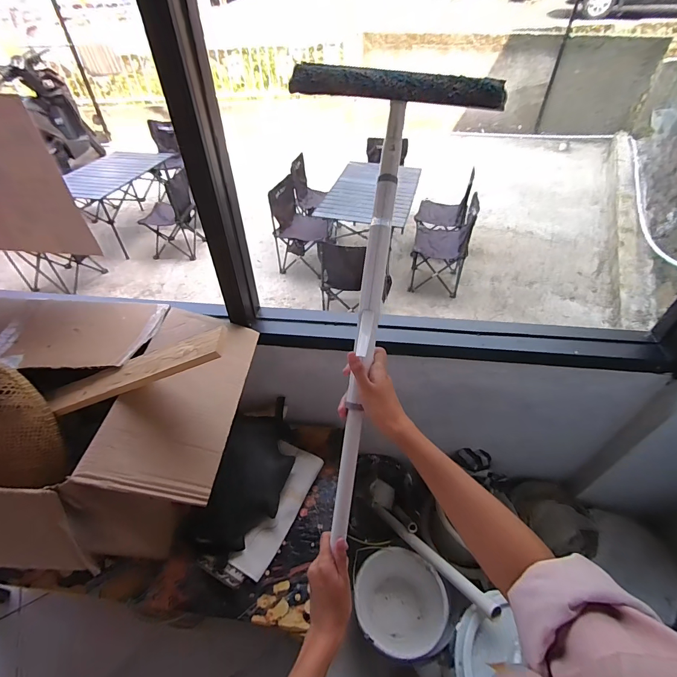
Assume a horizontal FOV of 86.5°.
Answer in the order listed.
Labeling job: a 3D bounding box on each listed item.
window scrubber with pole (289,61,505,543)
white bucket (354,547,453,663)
[{"bbox_3d":[0.048,-0.048,0.476,0.274,0.637,0.047,5,2,6],"label":"window scrubber with pole"},{"bbox_3d":[0.175,0.783,1.070,0.246,0.205,0.258,0,45,0],"label":"white bucket"}]

